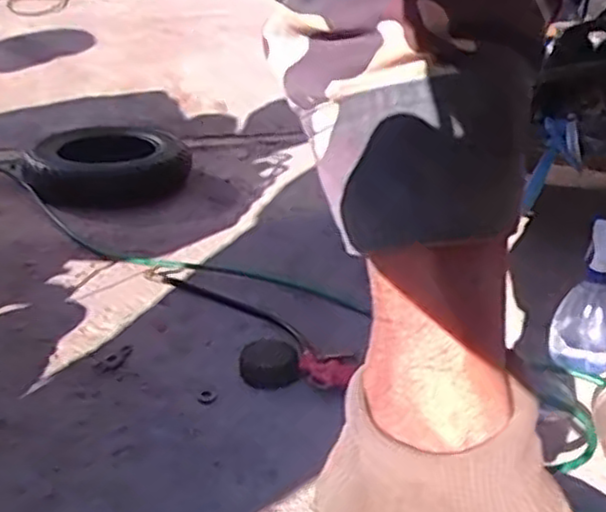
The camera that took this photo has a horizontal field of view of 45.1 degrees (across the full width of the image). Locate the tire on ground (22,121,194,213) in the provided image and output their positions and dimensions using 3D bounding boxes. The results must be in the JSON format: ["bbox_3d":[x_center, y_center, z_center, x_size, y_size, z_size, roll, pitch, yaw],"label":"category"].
[{"bbox_3d":[-0.415,-0.201,1.555,0.330,0.087,0.352,-8,27,-19],"label":"tire on ground"}]

